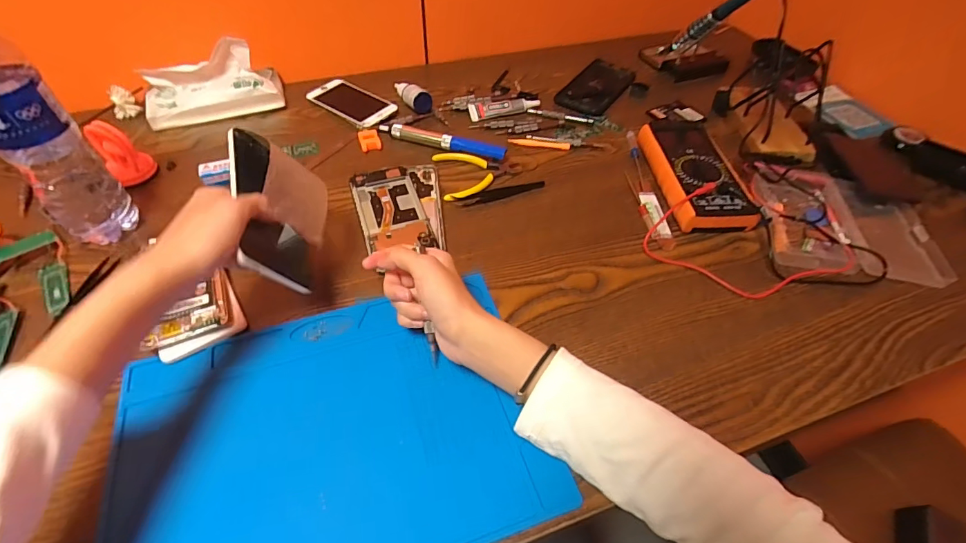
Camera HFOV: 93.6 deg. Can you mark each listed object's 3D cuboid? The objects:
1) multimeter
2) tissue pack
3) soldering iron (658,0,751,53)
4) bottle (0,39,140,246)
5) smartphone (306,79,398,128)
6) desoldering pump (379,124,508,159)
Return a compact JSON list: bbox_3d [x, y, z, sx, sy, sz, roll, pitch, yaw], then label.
[{"bbox_3d":[0.255,-0.120,0.551,0.086,0.038,0.178,-3,50,-4],"label":"multimeter"},{"bbox_3d":[-0.374,-0.256,0.624,0.176,0.079,0.066,-21,54,-18],"label":"tissue pack"},{"bbox_3d":[0.322,-0.356,0.659,0.022,0.030,0.251,-11,6,-10],"label":"soldering iron"},{"bbox_3d":[-0.404,-0.119,0.412,0.058,0.226,0.059,29,55,21],"label":"bottle"},{"bbox_3d":[-0.188,-0.245,0.660,0.134,0.011,0.066,33,57,24],"label":"smartphone"},{"bbox_3d":[-0.055,-0.173,0.597,0.174,0.016,0.026,12,51,9],"label":"desoldering pump"}]

